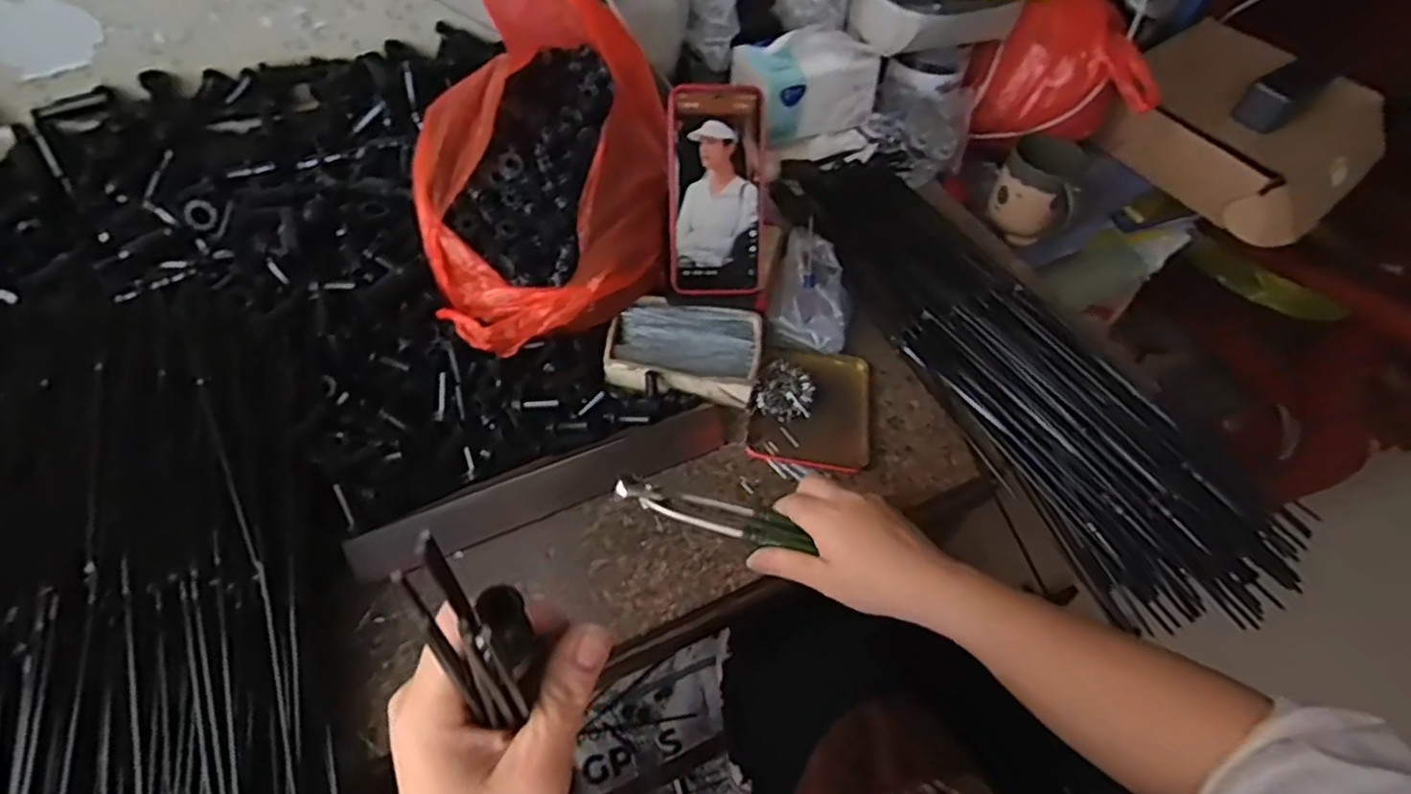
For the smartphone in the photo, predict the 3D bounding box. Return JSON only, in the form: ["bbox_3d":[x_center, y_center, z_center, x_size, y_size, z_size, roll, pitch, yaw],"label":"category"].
[{"bbox_3d":[0.009,-0.167,0.579,0.076,0.164,0.011,-2,16,-4],"label":"smartphone"}]

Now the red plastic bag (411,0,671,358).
[{"bbox_3d":[-0.131,-0.193,0.574,0.213,0.225,0.254,-15,55,-15],"label":"red plastic bag"}]

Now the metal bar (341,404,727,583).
[{"bbox_3d":[-0.116,0.068,0.533,0.284,0.010,0.038,-20,90,-20],"label":"metal bar"}]

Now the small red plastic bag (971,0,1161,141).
[{"bbox_3d":[0.433,-0.395,0.862,0.195,0.184,0.123,6,52,1],"label":"small red plastic bag"}]

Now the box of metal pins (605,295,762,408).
[{"bbox_3d":[-0.017,-0.041,0.611,0.126,0.029,0.092,8,52,3],"label":"box of metal pins"}]

